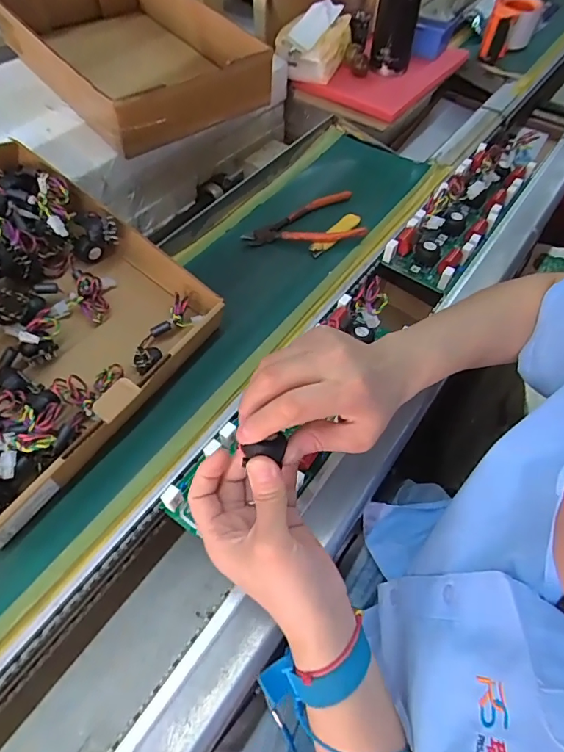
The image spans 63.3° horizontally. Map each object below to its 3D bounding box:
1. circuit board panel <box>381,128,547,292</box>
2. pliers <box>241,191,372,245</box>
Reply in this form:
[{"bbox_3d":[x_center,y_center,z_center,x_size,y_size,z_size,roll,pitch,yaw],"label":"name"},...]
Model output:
[{"bbox_3d":[0.241,-0.235,0.581,0.085,0.054,0.278,32,61,18],"label":"circuit board panel"},{"bbox_3d":[0.027,-0.195,0.573,0.147,0.015,0.092,-9,57,-8],"label":"pliers"}]

